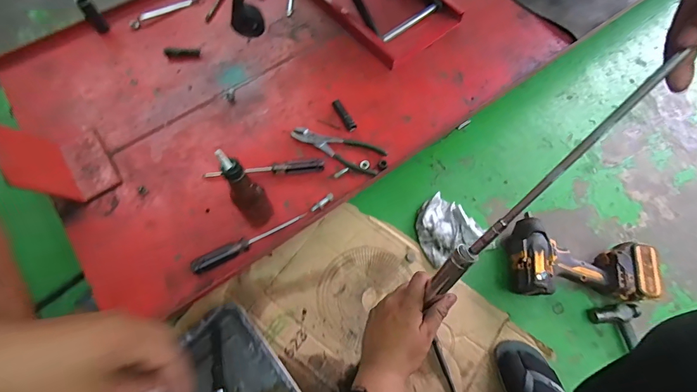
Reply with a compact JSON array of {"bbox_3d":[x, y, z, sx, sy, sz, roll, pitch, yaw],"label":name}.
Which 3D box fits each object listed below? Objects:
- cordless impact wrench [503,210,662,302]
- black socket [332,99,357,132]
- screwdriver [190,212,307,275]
[{"bbox_3d":[0.479,0.129,0.748,0.266,0.084,0.164,2,66,1],"label":"cordless impact wrench"},{"bbox_3d":[-0.009,-0.170,0.754,0.021,0.025,0.075,-28,69,-12],"label":"black socket"},{"bbox_3d":[-0.178,0.080,0.644,0.211,0.023,0.030,-25,69,-11],"label":"screwdriver"}]

